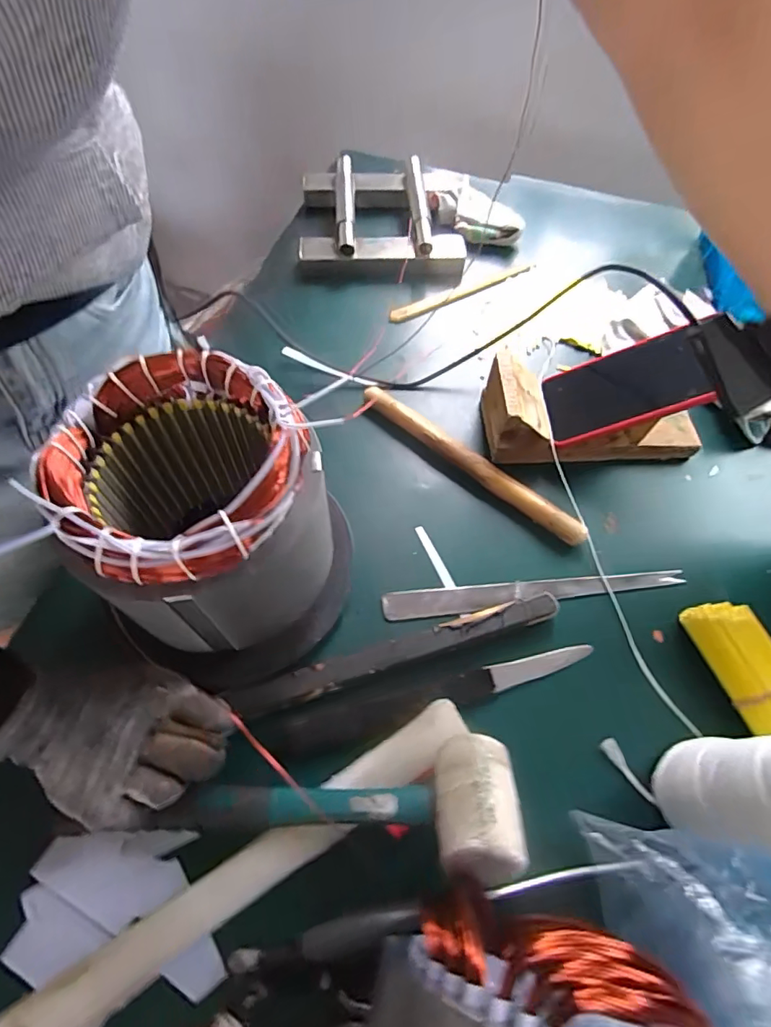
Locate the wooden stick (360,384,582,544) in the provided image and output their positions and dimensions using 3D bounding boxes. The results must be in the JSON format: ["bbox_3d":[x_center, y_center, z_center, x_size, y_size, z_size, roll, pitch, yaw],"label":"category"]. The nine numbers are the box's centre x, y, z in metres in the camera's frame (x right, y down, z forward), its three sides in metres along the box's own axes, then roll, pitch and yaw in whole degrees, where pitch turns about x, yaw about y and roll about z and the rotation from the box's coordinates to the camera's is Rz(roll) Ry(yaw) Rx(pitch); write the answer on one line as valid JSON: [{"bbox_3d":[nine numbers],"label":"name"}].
[{"bbox_3d":[0.076,-0.047,0.470,0.242,0.021,0.017,37,64,17],"label":"wooden stick"}]

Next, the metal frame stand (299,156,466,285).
[{"bbox_3d":[-0.006,-0.382,0.630,0.202,0.058,0.187,0,60,-4],"label":"metal frame stand"}]

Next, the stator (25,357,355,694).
[{"bbox_3d":[-0.105,0.009,0.336,0.155,0.172,0.162,2,59,-3],"label":"stator"}]

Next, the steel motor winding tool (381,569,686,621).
[{"bbox_3d":[0.126,0.066,0.419,0.254,0.004,0.024,-4,60,-7],"label":"steel motor winding tool"}]

